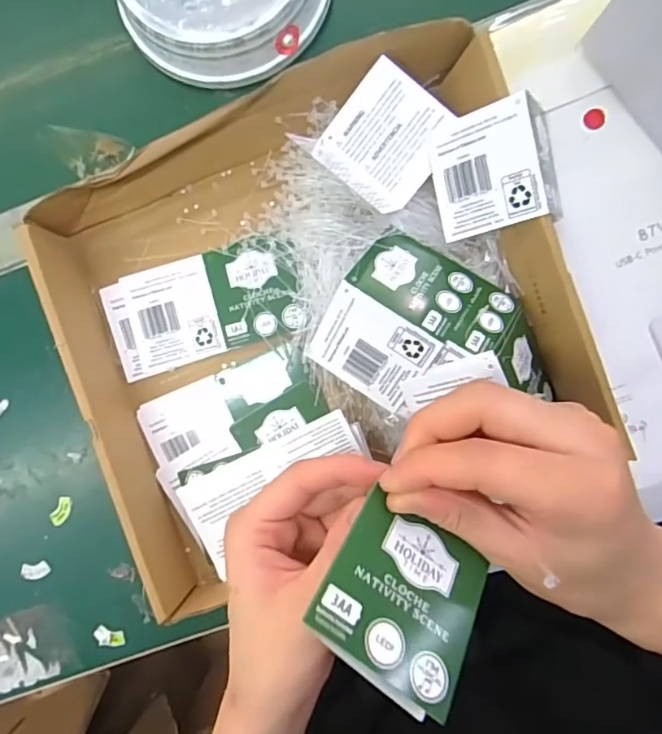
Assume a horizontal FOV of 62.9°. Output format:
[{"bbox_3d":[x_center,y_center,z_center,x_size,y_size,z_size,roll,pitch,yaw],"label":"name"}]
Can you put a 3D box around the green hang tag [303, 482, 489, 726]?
[{"bbox_3d":[0.030,0.091,0.212,0.059,0.004,0.066,37,50,-1],"label":"green hang tag"}]

